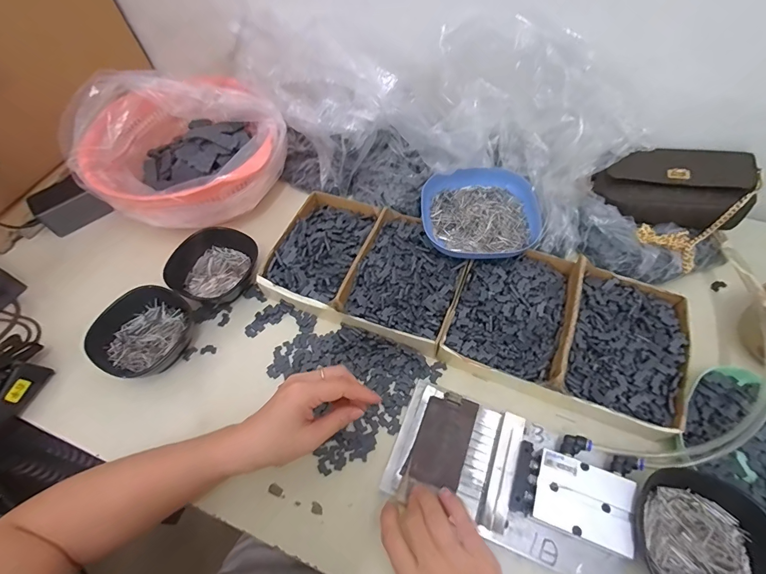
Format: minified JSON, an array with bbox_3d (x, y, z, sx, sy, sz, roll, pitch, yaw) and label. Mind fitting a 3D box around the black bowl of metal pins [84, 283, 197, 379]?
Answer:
[{"bbox_3d":[-0.279,0.060,0.463,0.106,0.049,0.107,-1,57,2],"label":"black bowl of metal pins"}]

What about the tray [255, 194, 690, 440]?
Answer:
[{"bbox_3d":[0.093,0.007,0.463,0.481,0.055,0.174,18,60,14],"label":"tray"}]

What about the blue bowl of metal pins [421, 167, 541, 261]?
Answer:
[{"bbox_3d":[0.124,-0.099,0.497,0.142,0.027,0.140,-1,57,2],"label":"blue bowl of metal pins"}]

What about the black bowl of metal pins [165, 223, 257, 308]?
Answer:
[{"bbox_3d":[-0.212,-0.023,0.506,0.106,0.048,0.113,-1,57,2],"label":"black bowl of metal pins"}]

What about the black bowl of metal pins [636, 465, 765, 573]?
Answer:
[{"bbox_3d":[0.272,0.219,0.327,0.103,0.038,0.112,9,58,8],"label":"black bowl of metal pins"}]

